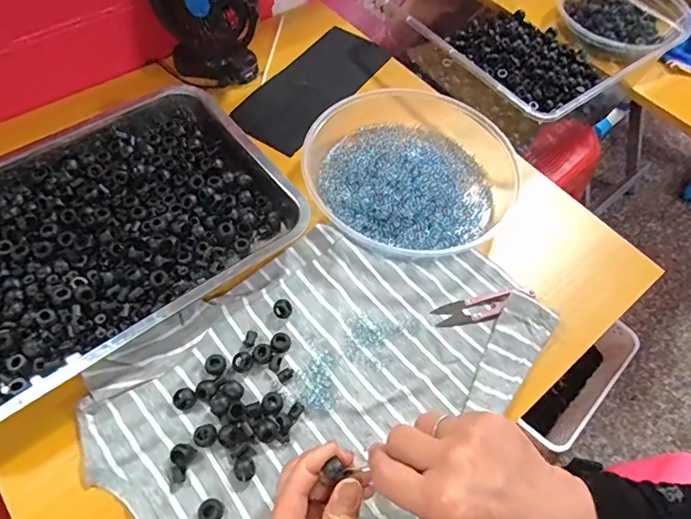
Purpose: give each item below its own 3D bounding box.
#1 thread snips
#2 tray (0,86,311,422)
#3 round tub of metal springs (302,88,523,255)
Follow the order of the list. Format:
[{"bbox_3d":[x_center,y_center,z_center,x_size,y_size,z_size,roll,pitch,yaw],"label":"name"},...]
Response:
[{"bbox_3d":[0.134,0.044,0.450,0.099,0.013,0.025,-11,60,-11],"label":"thread snips"},{"bbox_3d":[-0.242,-0.038,0.450,0.337,0.038,0.271,-32,66,-21],"label":"tray"},{"bbox_3d":[0.068,-0.108,0.519,0.238,0.043,0.227,2,58,-3],"label":"round tub of metal springs"}]

